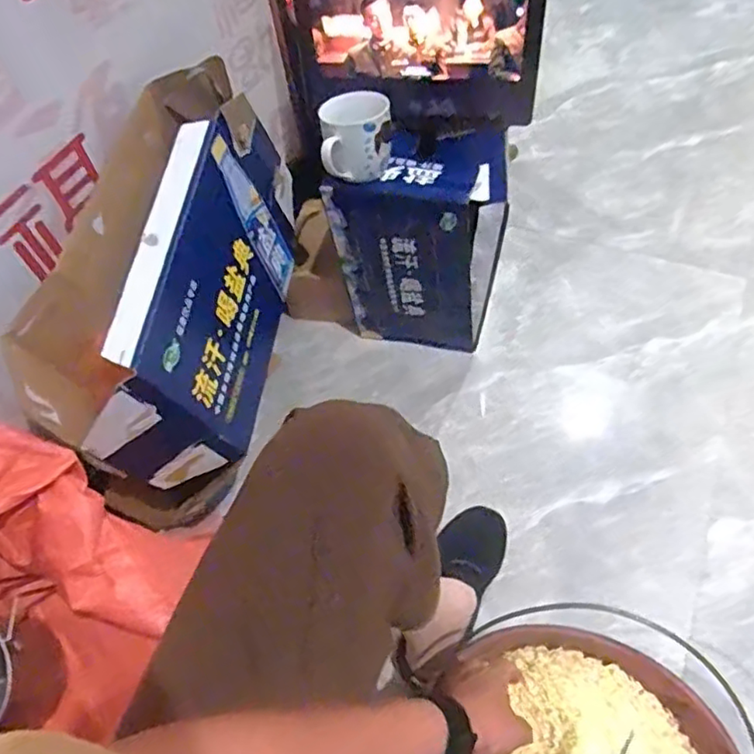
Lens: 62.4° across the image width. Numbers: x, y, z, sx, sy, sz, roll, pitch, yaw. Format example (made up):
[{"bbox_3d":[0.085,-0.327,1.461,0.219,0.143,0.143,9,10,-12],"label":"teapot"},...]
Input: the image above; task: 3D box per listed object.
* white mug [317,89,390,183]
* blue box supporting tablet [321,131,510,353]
[{"bbox_3d":[-0.027,-0.292,0.760,0.081,0.080,0.076,-6,59,3],"label":"white mug"},{"bbox_3d":[0.069,-0.202,0.936,0.220,0.318,0.170,8,61,10],"label":"blue box supporting tablet"}]

